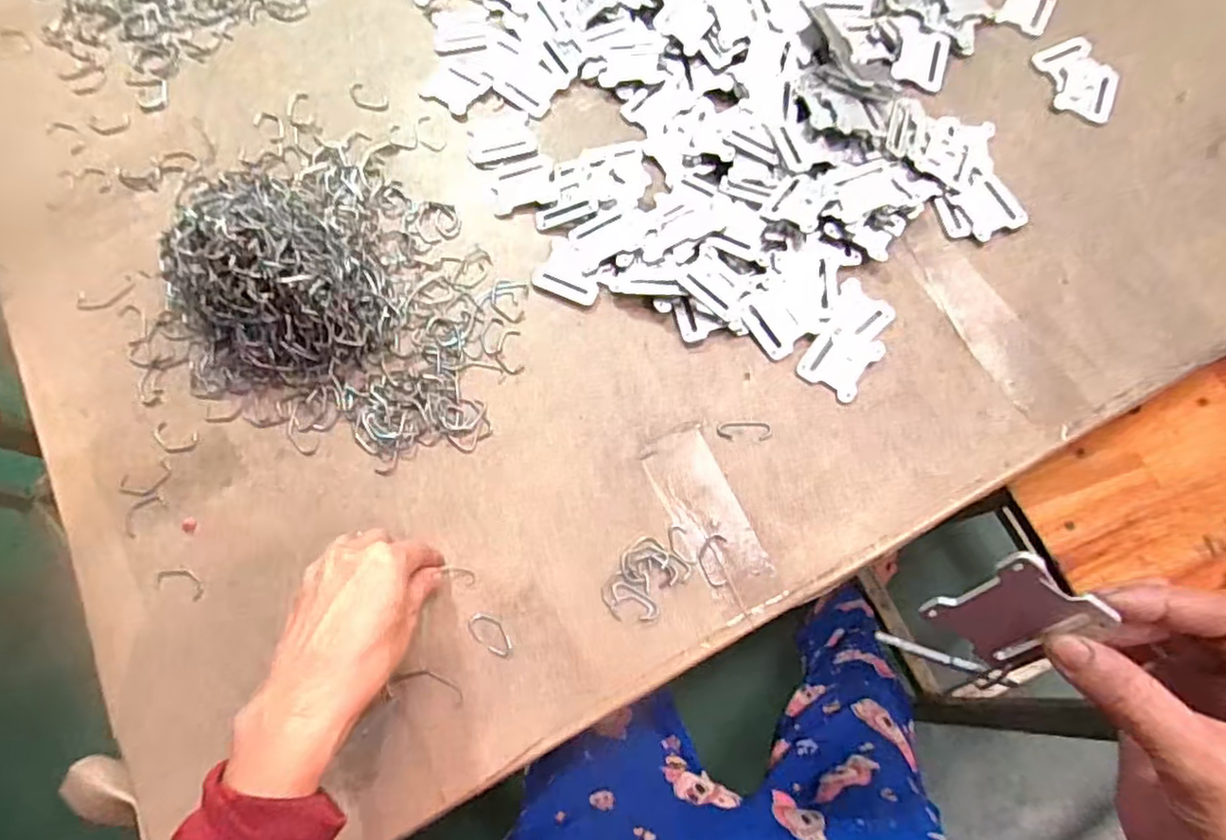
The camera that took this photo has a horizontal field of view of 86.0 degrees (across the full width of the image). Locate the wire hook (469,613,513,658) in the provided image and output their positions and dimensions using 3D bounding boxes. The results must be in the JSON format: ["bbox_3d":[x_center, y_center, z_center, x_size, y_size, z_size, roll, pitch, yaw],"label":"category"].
[{"bbox_3d":[-0.077,0.137,0.420,0.034,0.004,0.019,31,76,11],"label":"wire hook"}]

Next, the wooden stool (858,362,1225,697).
[{"bbox_3d":[0.552,0.191,0.800,0.295,0.490,0.285,-27,73,-6],"label":"wooden stool"}]

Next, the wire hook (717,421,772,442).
[{"bbox_3d":[0.092,0.007,0.462,0.037,0.004,0.015,-3,72,2],"label":"wire hook"}]

